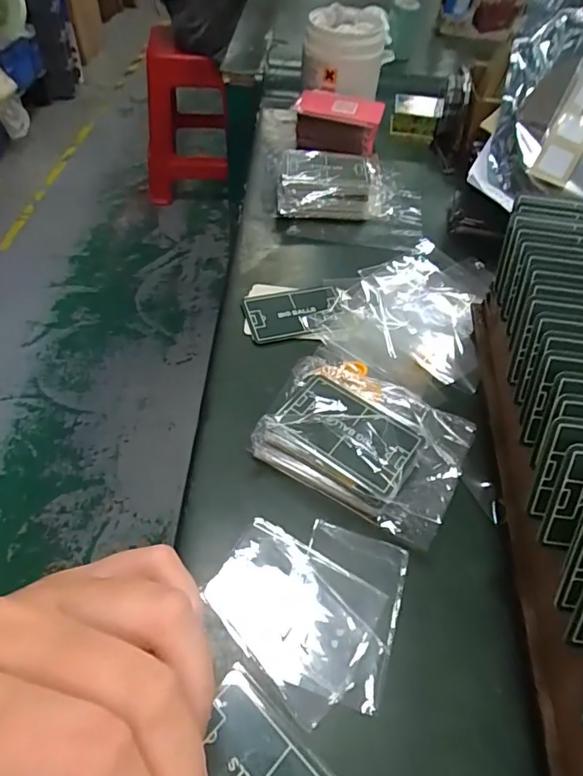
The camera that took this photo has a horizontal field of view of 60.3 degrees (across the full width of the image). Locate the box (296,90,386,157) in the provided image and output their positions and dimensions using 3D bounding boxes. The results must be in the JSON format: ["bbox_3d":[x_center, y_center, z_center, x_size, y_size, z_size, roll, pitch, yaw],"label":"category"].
[{"bbox_3d":[0.054,-0.309,0.584,0.098,0.047,0.062,8,51,3],"label":"box"}]

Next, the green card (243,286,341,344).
[{"bbox_3d":[0.002,-0.063,0.417,0.078,0.009,0.051,-8,52,-10],"label":"green card"}]

